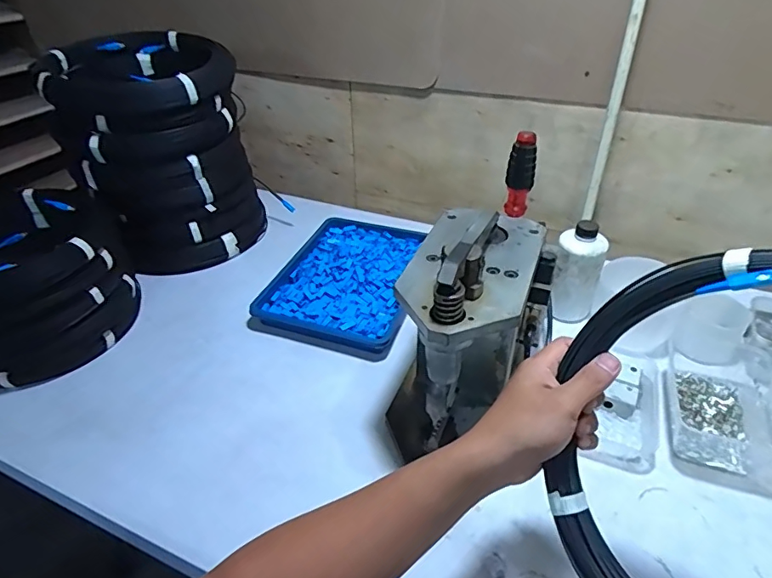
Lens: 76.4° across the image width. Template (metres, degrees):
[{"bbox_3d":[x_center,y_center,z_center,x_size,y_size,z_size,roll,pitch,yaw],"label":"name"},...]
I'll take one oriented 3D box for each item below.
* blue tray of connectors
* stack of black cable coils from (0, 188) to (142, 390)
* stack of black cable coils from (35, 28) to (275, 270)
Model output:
[{"bbox_3d":[-0.063,-0.025,0.880,0.232,0.034,0.322,10,38,14],"label":"blue tray of connectors"},{"bbox_3d":[-0.538,-0.012,0.736,0.267,0.201,0.295,-20,41,-23],"label":"stack of black cable coils"},{"bbox_3d":[-0.400,-0.247,0.911,0.278,0.351,0.262,-15,39,-18],"label":"stack of black cable coils"}]

